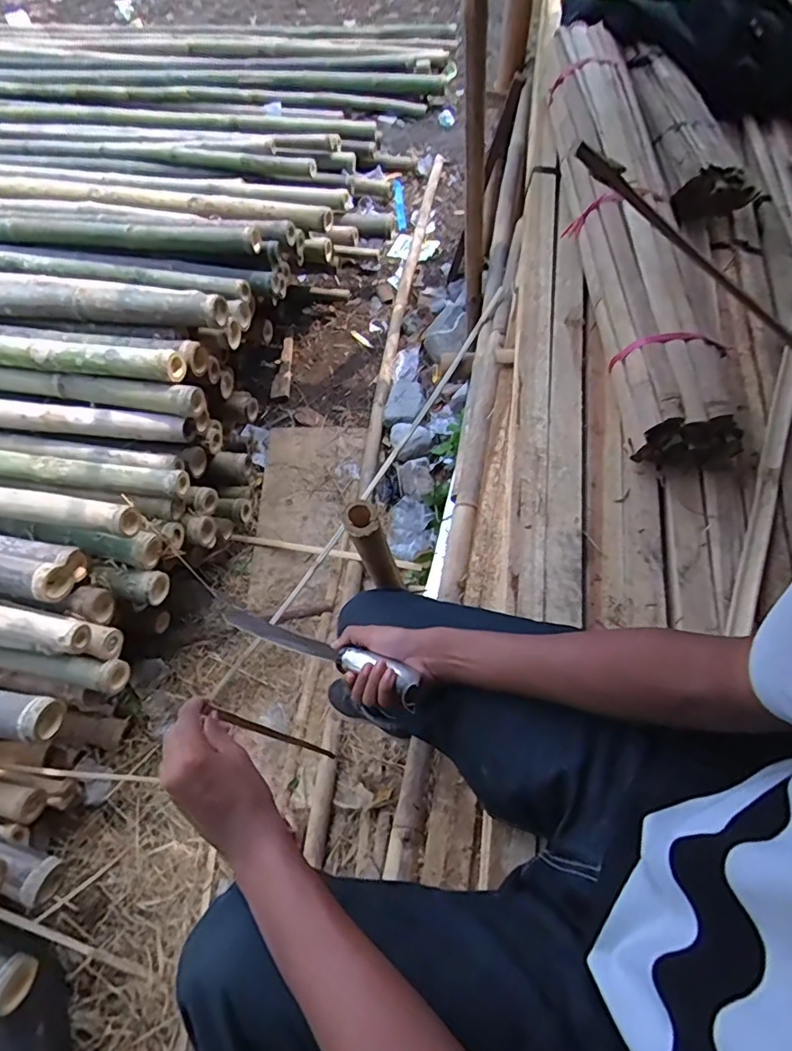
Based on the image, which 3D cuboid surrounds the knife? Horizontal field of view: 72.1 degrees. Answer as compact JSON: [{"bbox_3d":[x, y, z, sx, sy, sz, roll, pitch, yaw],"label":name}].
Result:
[{"bbox_3d":[-0.112,0.149,0.663,0.377,0.022,0.038,6,57,44],"label":"knife"}]

